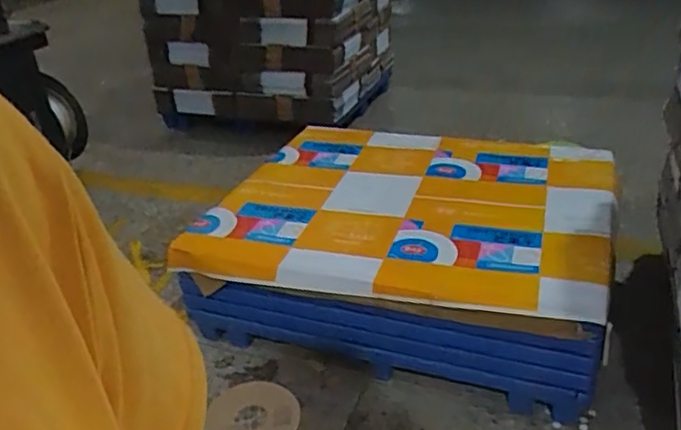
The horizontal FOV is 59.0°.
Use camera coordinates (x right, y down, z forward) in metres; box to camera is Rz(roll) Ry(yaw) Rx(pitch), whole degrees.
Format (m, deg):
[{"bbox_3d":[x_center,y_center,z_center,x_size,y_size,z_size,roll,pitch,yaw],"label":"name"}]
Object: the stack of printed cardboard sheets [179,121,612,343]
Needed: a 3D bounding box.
[{"bbox_3d":[0.210,-0.045,1.884,1.172,0.117,0.956,7,32,18],"label":"stack of printed cardboard sheets"}]

